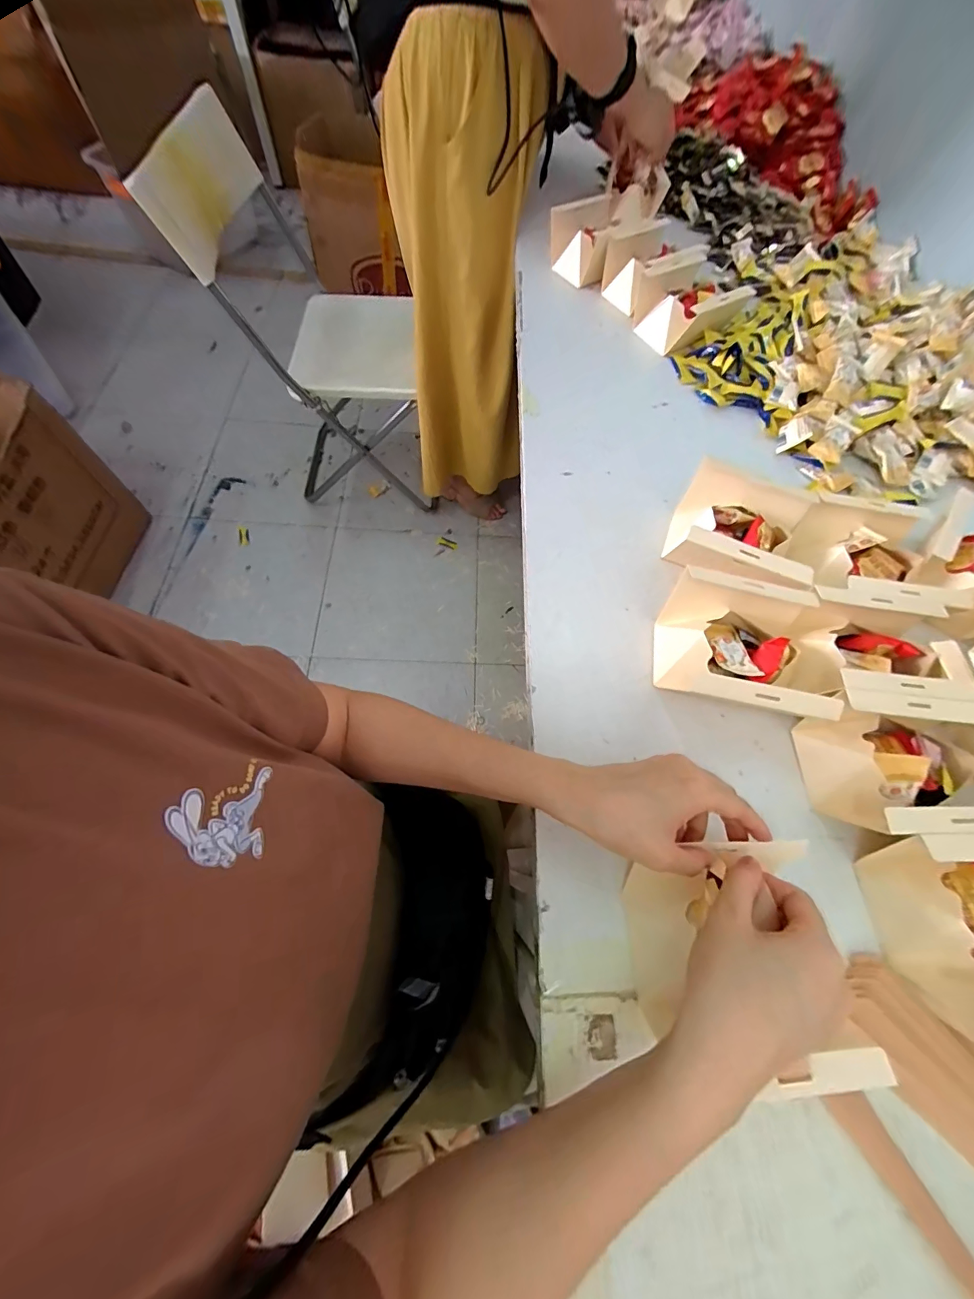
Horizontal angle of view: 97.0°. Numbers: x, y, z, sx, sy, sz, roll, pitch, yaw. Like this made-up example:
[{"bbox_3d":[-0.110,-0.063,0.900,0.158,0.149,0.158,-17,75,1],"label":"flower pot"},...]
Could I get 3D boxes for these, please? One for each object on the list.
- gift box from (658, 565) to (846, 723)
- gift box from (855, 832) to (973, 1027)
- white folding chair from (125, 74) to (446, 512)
[{"bbox_3d":[0.253,0.003,0.410,0.160,0.069,0.132,10,65,2],"label":"gift box"},{"bbox_3d":[0.377,0.203,0.326,0.124,0.063,0.131,0,67,-5],"label":"gift box"},{"bbox_3d":[-0.407,-0.810,1.165,0.427,0.810,0.509,-5,67,-8],"label":"white folding chair"}]

